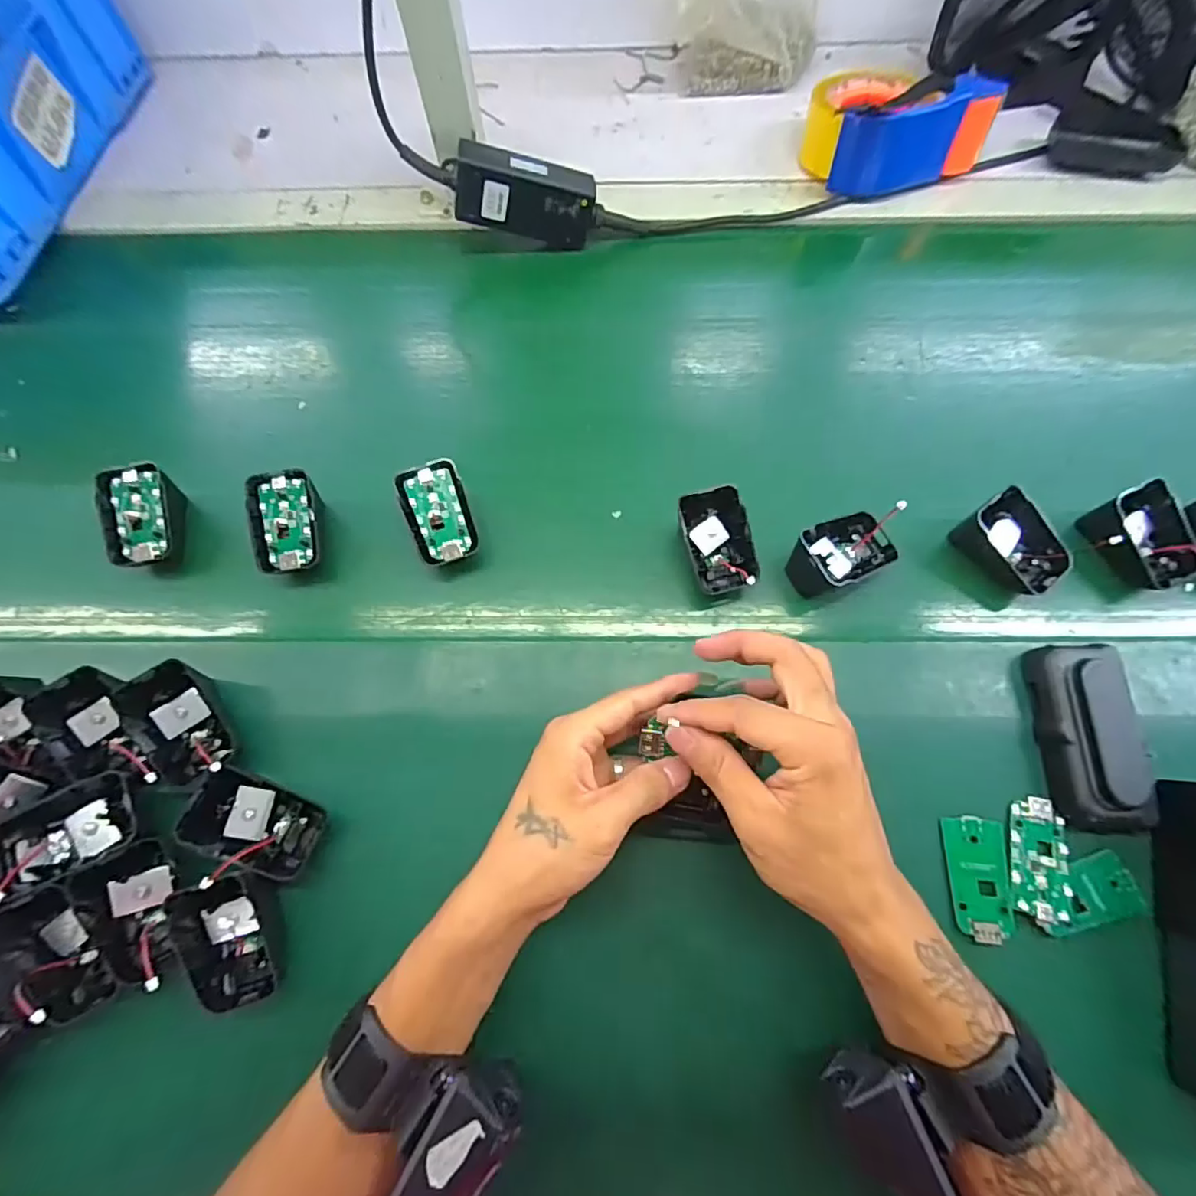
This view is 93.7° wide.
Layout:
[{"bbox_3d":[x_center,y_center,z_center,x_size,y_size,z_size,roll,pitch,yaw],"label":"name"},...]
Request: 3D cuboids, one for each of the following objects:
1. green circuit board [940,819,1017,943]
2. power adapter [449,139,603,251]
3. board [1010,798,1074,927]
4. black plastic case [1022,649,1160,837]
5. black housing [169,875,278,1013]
[{"bbox_3d":[0.217,0.159,0.318,0.031,0.004,0.063,3,69,3],"label":"green circuit board"},{"bbox_3d":[-0.058,-0.333,0.470,0.120,0.052,0.026,4,68,-18],"label":"power adapter"},{"bbox_3d":[0.254,0.149,0.320,0.031,0.004,0.064,15,70,7],"label":"board"},{"bbox_3d":[0.294,0.081,0.333,0.050,0.026,0.104,3,69,3],"label":"black plastic case"},{"bbox_3d":[-0.199,0.184,0.302,0.042,0.016,0.069,-13,93,1],"label":"black housing"}]

